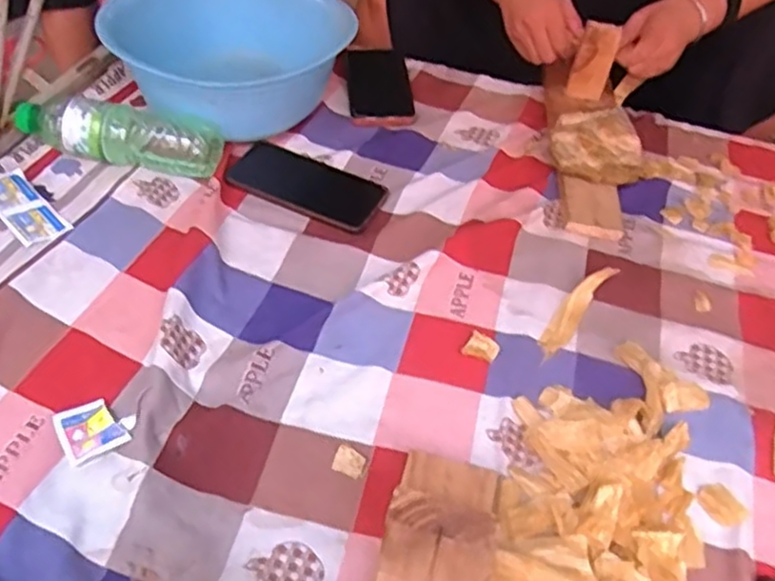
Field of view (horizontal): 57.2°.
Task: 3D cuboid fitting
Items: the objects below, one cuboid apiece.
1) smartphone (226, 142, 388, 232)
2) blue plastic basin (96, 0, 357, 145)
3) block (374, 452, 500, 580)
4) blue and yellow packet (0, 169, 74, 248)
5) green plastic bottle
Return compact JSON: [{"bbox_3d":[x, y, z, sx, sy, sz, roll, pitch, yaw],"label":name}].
[{"bbox_3d":[-0.086,-0.117,0.780,0.169,0.011,0.086,22,48,13],"label":"smartphone"},{"bbox_3d":[-0.188,-0.289,0.870,0.262,0.116,0.262,4,46,-4],"label":"blue plastic basin"},{"bbox_3d":[0.036,0.167,0.461,0.072,0.090,0.161,14,46,6],"label":"block"},{"bbox_3d":[-0.363,-0.083,0.709,0.098,0.009,0.050,44,46,15],"label":"blue and yellow packet"},{"bbox_3d":[-0.294,-0.177,0.768,0.225,0.056,0.065,10,46,2],"label":"green plastic bottle"}]

